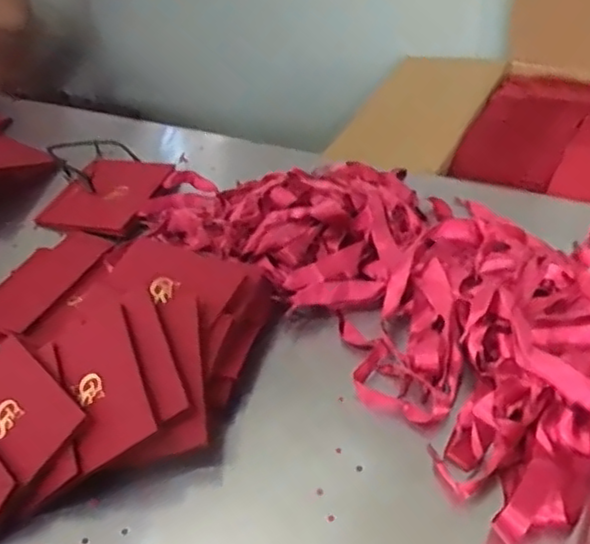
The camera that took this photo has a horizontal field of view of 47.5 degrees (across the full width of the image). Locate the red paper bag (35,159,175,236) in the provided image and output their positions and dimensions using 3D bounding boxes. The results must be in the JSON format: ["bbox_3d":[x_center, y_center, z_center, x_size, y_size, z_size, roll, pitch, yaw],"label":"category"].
[{"bbox_3d":[-0.235,-0.100,0.844,0.121,0.016,0.133,13,45,21],"label":"red paper bag"}]

